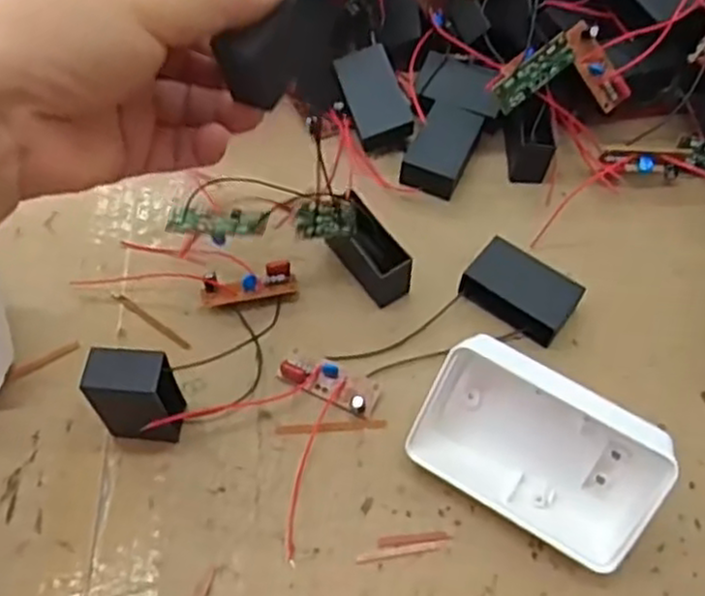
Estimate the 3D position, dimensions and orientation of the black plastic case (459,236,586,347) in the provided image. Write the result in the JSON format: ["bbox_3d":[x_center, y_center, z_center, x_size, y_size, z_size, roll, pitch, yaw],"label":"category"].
[{"bbox_3d":[0.079,-0.004,0.347,0.049,0.019,0.032,34,64,17],"label":"black plastic case"}]

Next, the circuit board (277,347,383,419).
[{"bbox_3d":[-0.010,0.036,0.325,0.044,0.010,0.016,19,60,9],"label":"circuit board"}]

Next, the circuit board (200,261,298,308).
[{"bbox_3d":[-0.048,-0.005,0.348,0.043,0.012,0.017,-5,59,-5],"label":"circuit board"}]

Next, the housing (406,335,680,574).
[{"bbox_3d":[0.069,0.058,0.290,0.090,0.030,0.063,31,107,13],"label":"housing"}]

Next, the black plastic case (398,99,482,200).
[{"bbox_3d":[0.047,-0.077,0.391,0.029,0.017,0.049,21,61,10],"label":"black plastic case"}]

